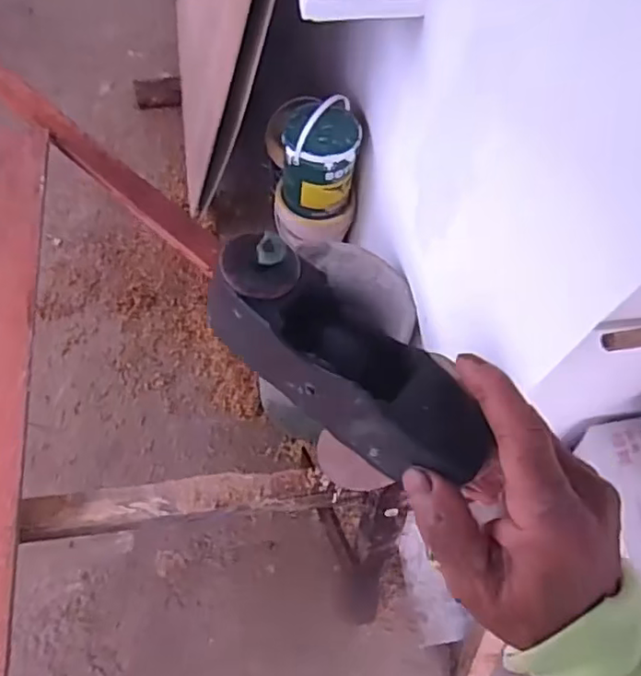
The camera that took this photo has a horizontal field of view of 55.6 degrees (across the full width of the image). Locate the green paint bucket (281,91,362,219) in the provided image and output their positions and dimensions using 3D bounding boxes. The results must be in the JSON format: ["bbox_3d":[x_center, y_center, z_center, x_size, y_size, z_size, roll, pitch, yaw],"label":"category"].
[{"bbox_3d":[0.001,-0.416,1.414,0.162,0.262,0.155,3,62,-5],"label":"green paint bucket"}]

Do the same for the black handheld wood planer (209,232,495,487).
[{"bbox_3d":[0.013,0.010,0.273,0.141,0.042,0.049,38,65,6],"label":"black handheld wood planer"}]

